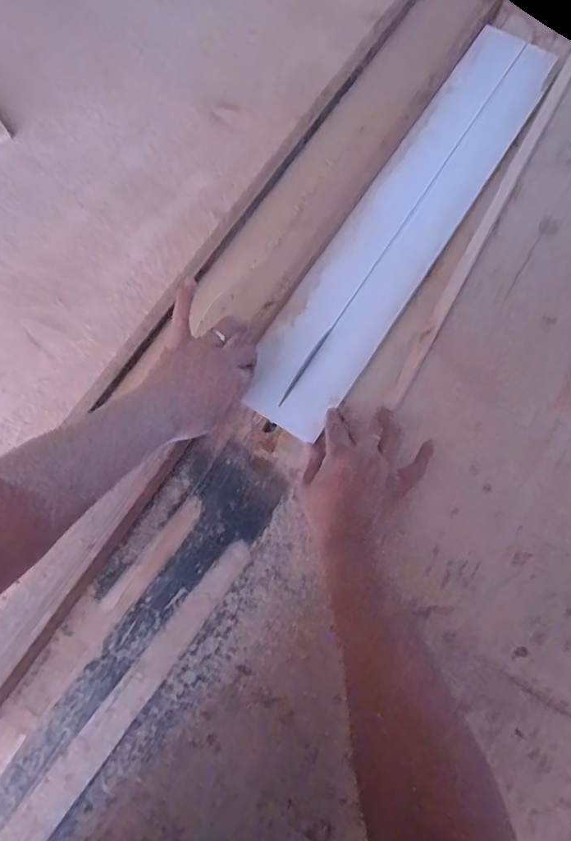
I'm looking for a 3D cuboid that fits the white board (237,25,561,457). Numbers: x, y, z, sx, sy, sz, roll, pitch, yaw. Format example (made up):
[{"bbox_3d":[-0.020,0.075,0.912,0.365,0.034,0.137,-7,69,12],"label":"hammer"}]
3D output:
[{"bbox_3d":[0.154,-0.260,0.641,0.118,0.011,0.629,31,77,10],"label":"white board"}]

